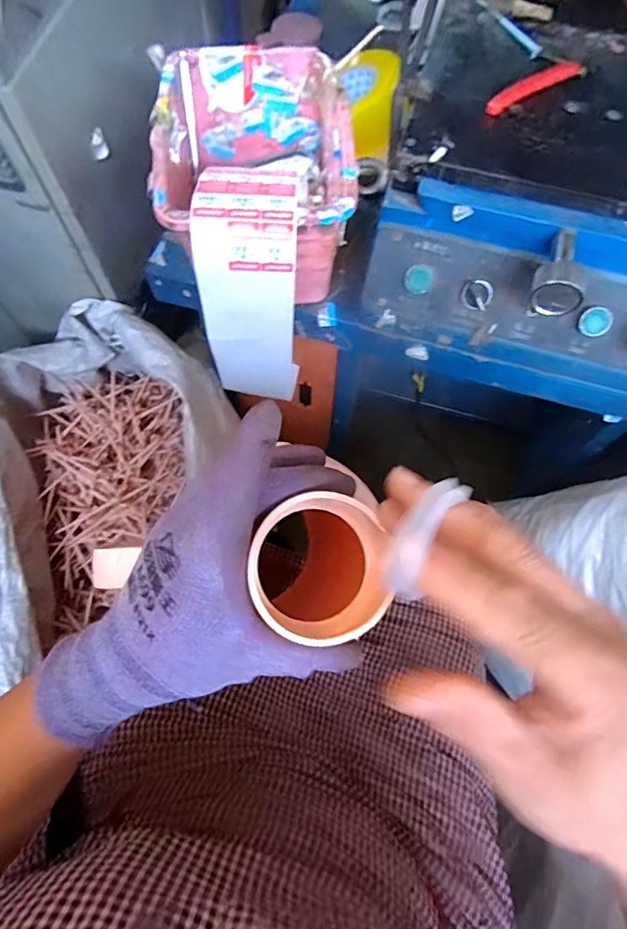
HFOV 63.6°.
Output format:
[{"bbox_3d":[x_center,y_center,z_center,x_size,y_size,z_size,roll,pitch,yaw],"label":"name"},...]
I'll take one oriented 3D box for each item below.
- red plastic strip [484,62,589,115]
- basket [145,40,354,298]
[{"bbox_3d":[0.199,-0.343,0.456,0.101,0.014,0.024,-25,71,-10],"label":"red plastic strip"},{"bbox_3d":[-0.057,-0.279,0.506,0.178,0.128,0.214,-6,69,-3],"label":"basket"}]

